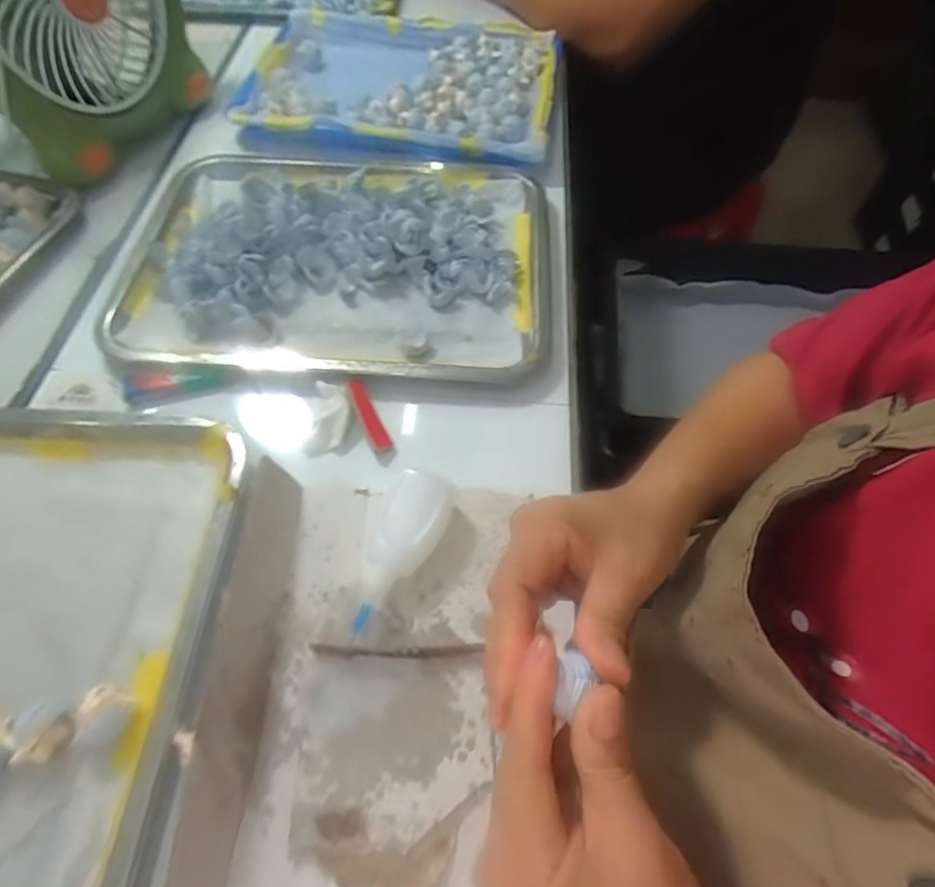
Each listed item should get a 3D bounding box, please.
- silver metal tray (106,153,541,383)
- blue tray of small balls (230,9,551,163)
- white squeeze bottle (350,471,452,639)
[{"bbox_3d":[-0.105,-0.168,0.485,0.345,0.033,0.266,4,58,1],"label":"silver metal tray"},{"bbox_3d":[-0.070,-0.400,0.631,0.324,0.028,0.257,9,59,5],"label":"blue tray of small balls"},{"bbox_3d":[-0.039,0.065,0.352,0.044,0.030,0.099,12,59,6],"label":"white squeeze bottle"}]

